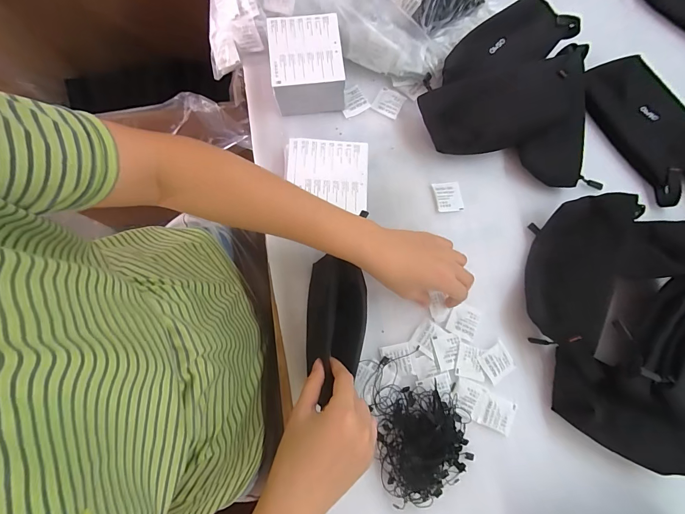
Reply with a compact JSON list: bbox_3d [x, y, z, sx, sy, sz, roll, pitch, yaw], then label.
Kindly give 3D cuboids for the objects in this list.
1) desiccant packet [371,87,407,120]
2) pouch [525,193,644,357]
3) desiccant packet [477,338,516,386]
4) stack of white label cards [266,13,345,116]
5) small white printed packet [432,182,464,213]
[{"bbox_3d":[0.066,-0.220,0.483,0.038,0.005,0.043,26,78,2],"label":"desiccant packet"},{"bbox_3d":[0.280,0.014,0.416,0.091,0.059,0.192,22,78,1],"label":"pouch"},{"bbox_3d":[0.191,0.130,0.419,0.039,0.005,0.038,-31,82,-9],"label":"desiccant packet"},{"bbox_3d":[-0.047,-0.251,0.454,0.090,0.067,0.105,-6,79,-5],"label":"stack of white label cards"},{"bbox_3d":[0.143,-0.080,0.458,0.037,0.007,0.042,-10,79,-6],"label":"small white printed packet"}]

